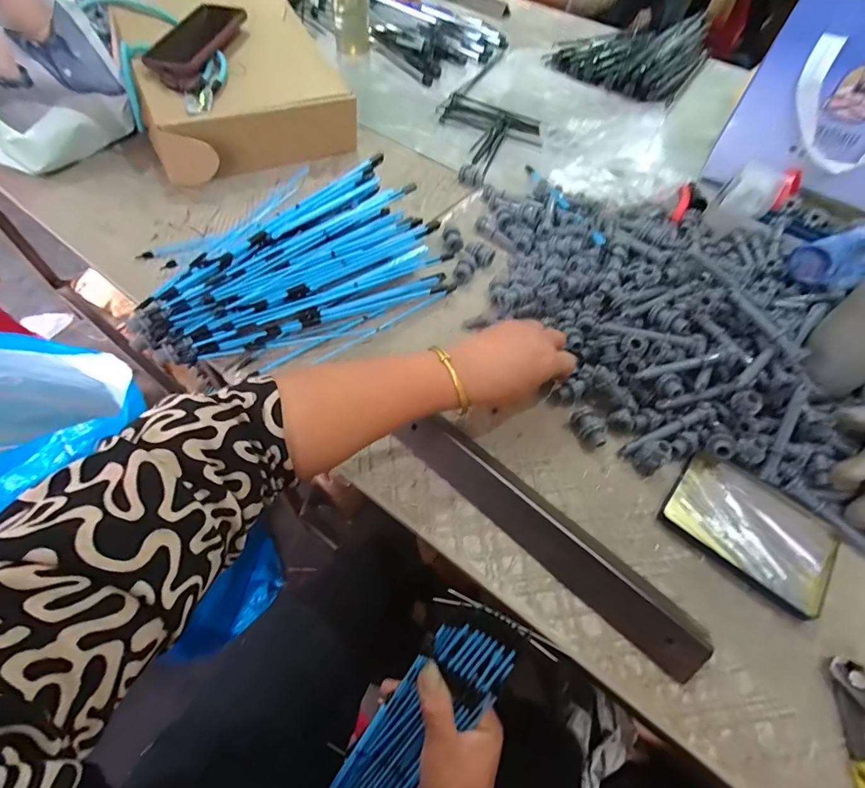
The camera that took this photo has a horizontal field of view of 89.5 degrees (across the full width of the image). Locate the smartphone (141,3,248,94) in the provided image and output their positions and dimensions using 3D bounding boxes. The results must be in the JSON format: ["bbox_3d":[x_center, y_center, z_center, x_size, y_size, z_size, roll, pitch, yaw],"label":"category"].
[{"bbox_3d":[-0.328,-0.486,0.600,0.070,0.017,0.171,20,69,-2],"label":"smartphone"}]

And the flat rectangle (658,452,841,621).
[{"bbox_3d":[0.280,0.115,0.387,0.128,0.017,0.097,38,62,20],"label":"flat rectangle"}]

